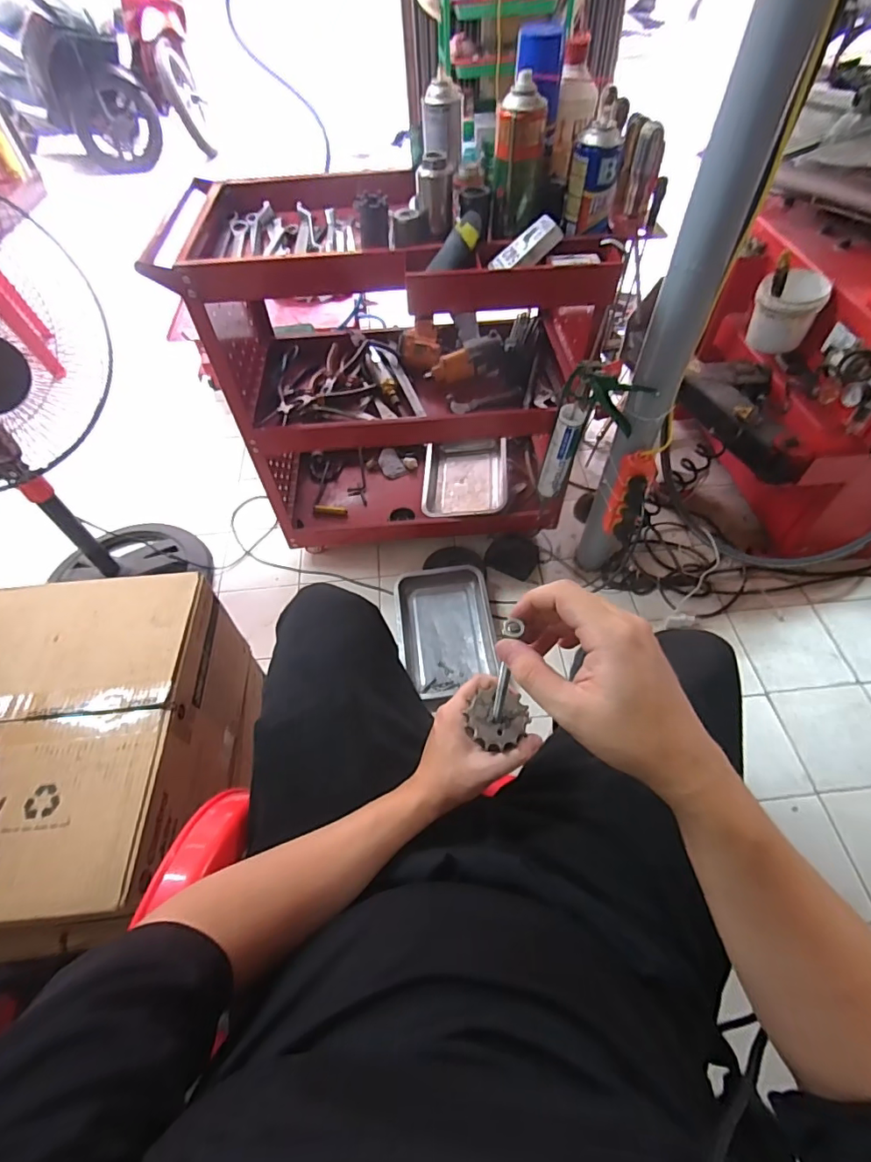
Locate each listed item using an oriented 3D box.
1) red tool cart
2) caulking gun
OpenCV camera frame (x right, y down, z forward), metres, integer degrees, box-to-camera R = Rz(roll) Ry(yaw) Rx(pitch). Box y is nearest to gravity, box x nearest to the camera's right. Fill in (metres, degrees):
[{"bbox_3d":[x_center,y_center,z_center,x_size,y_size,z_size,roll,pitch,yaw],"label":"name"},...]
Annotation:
[{"bbox_3d":[-0.062,-0.428,1.115,0.728,0.660,0.422,-5,55,-1],"label":"red tool cart"},{"bbox_3d":[0.300,-0.273,0.986,0.161,0.291,0.051,16,57,13],"label":"caulking gun"}]

